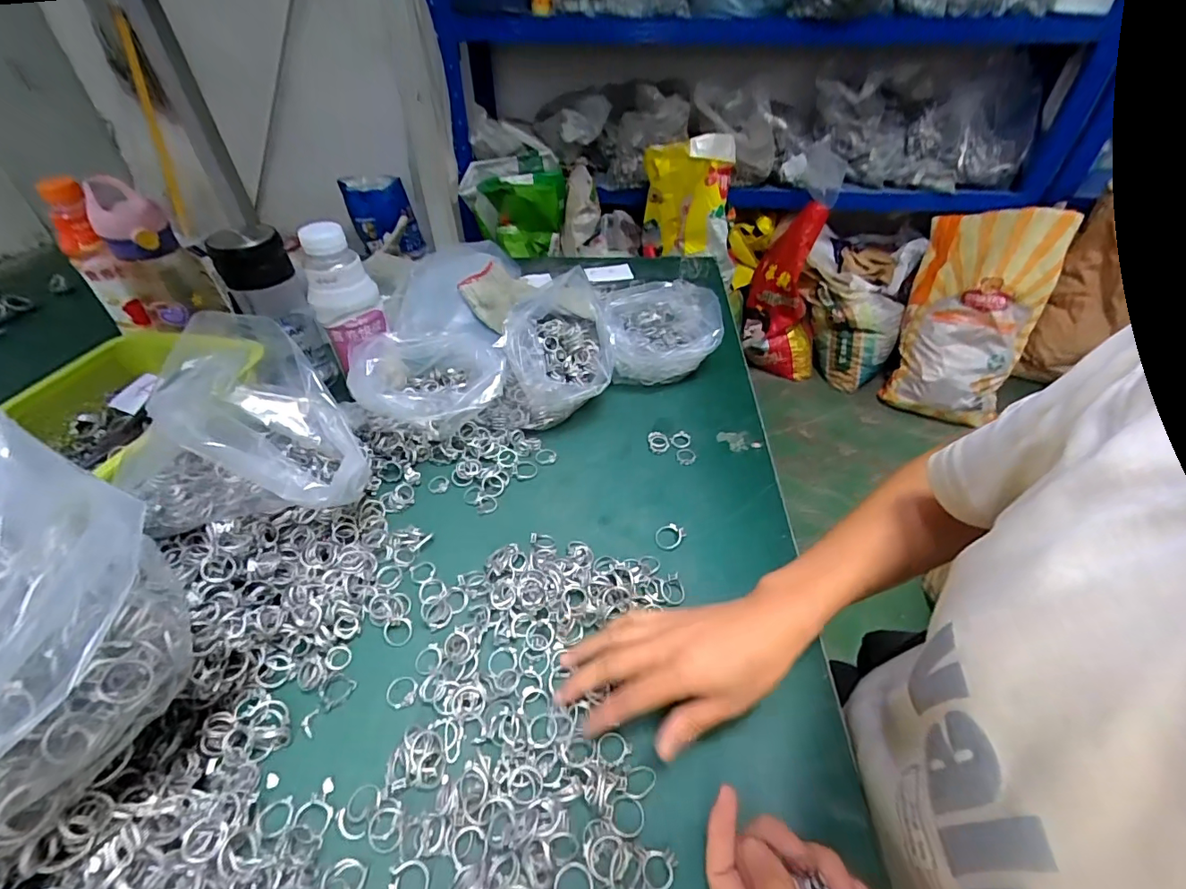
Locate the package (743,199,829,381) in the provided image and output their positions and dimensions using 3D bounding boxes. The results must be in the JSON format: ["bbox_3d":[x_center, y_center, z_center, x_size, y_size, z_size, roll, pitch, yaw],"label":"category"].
[{"bbox_3d":[0.684,-0.487,1.746,0.285,0.594,0.175,16,46,16],"label":"package"}]

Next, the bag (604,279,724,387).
[{"bbox_3d":[0.085,-0.150,0.639,0.141,0.083,0.174,-1,44,-2],"label":"bag"}]

